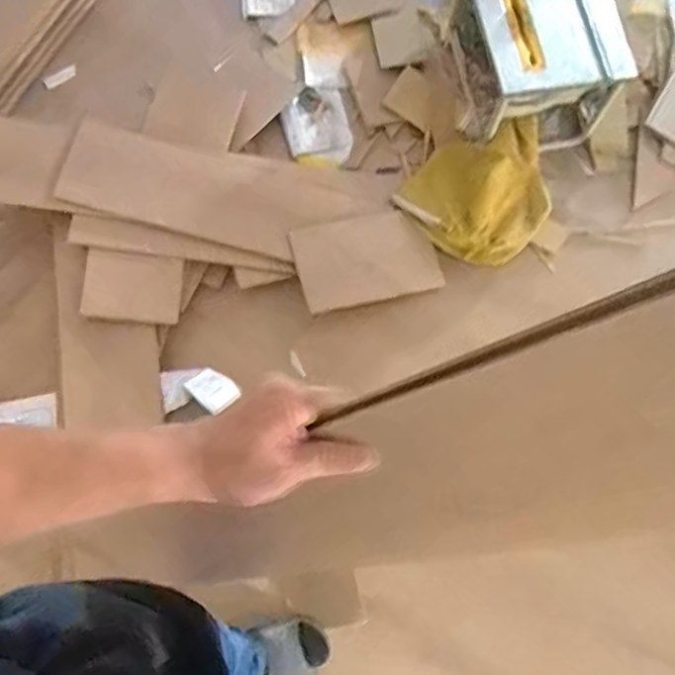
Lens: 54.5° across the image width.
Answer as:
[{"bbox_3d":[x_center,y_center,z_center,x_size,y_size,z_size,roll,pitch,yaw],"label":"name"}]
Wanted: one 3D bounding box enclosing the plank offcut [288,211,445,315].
[{"bbox_3d":[0.065,-0.183,1.519,0.314,0.009,0.209,-14,74,-5],"label":"plank offcut"}]

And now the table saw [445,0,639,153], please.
[{"bbox_3d":[0.472,-0.709,1.594,0.313,0.316,0.430,-9,74,-4],"label":"table saw"}]

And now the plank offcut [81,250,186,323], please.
[{"bbox_3d":[-0.452,-0.109,1.459,0.200,0.016,0.145,5,90,-13],"label":"plank offcut"}]

